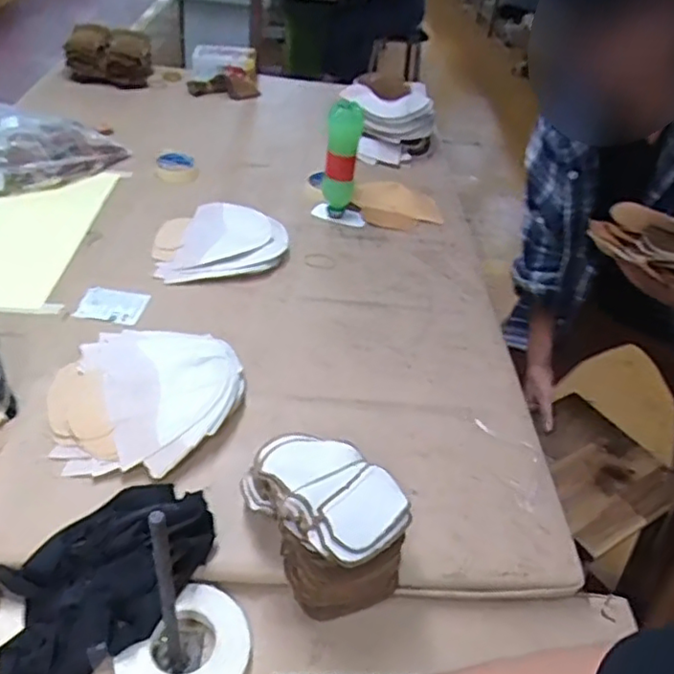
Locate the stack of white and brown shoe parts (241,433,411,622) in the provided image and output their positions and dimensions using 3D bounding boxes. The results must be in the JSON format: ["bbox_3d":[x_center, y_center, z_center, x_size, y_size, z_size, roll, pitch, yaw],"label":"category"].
[{"bbox_3d":[-0.013,0.173,0.633,0.115,0.118,0.165,-19,46,-30],"label":"stack of white and brown shoe parts"}]

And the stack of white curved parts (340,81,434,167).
[{"bbox_3d":[0.123,-0.464,1.367,0.197,0.137,0.086,-10,42,-21],"label":"stack of white curved parts"}]

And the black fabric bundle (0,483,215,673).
[{"bbox_3d":[-0.218,0.227,0.598,0.234,0.060,0.143,-23,48,-32],"label":"black fabric bundle"}]

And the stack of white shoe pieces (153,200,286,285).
[{"bbox_3d":[-0.195,-0.167,1.053,0.209,0.023,0.208,-8,42,-12],"label":"stack of white shoe pieces"}]

